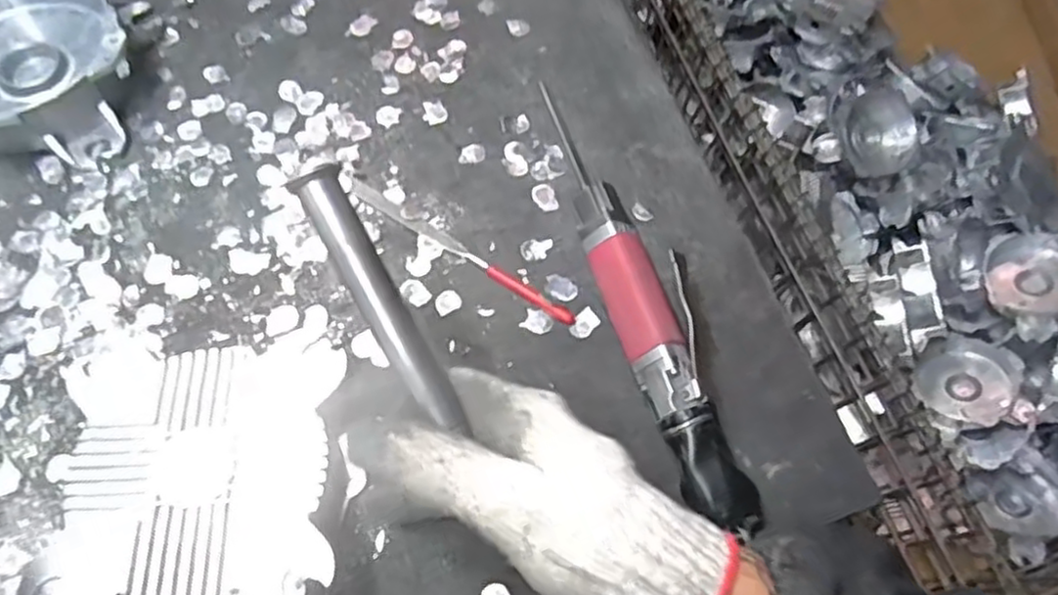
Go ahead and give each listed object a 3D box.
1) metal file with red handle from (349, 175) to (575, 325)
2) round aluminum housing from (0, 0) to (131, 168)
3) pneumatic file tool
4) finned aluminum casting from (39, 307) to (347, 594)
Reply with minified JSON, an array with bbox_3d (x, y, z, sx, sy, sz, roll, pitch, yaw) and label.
[{"bbox_3d":[-0.043,-0.030,0.432,0.163,0.004,0.009,32,69,10],"label":"metal file with red handle"},{"bbox_3d":[-0.324,-0.148,0.448,0.138,0.047,0.126,1,67,-2],"label":"round aluminum housing"},{"bbox_3d":[0.061,-0.011,0.415,0.046,0.038,0.299,-16,69,-9],"label":"pneumatic file tool"},{"bbox_3d":[-0.159,0.089,0.357,0.129,0.045,0.140,-8,68,-6],"label":"finned aluminum casting"}]

